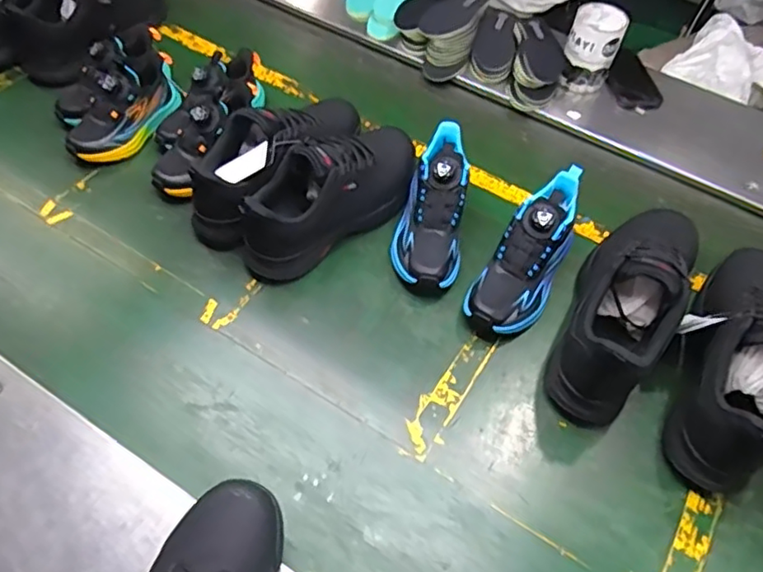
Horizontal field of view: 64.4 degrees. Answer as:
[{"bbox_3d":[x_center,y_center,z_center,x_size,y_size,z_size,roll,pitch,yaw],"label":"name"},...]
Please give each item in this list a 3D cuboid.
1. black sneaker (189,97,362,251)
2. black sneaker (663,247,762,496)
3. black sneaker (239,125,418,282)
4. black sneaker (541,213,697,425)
[{"bbox_3d":[-0.151,-0.191,0.842,0.110,0.130,0.310,35,72,21],"label":"black sneaker"},{"bbox_3d":[0.420,0.071,0.710,0.120,0.146,0.323,23,58,10],"label":"black sneaker"},{"bbox_3d":[-0.066,-0.131,0.828,0.285,0.137,0.106,-33,65,-24],"label":"black sneaker"},{"bbox_3d":[0.308,0.010,0.742,0.120,0.148,0.314,25,58,12],"label":"black sneaker"}]

